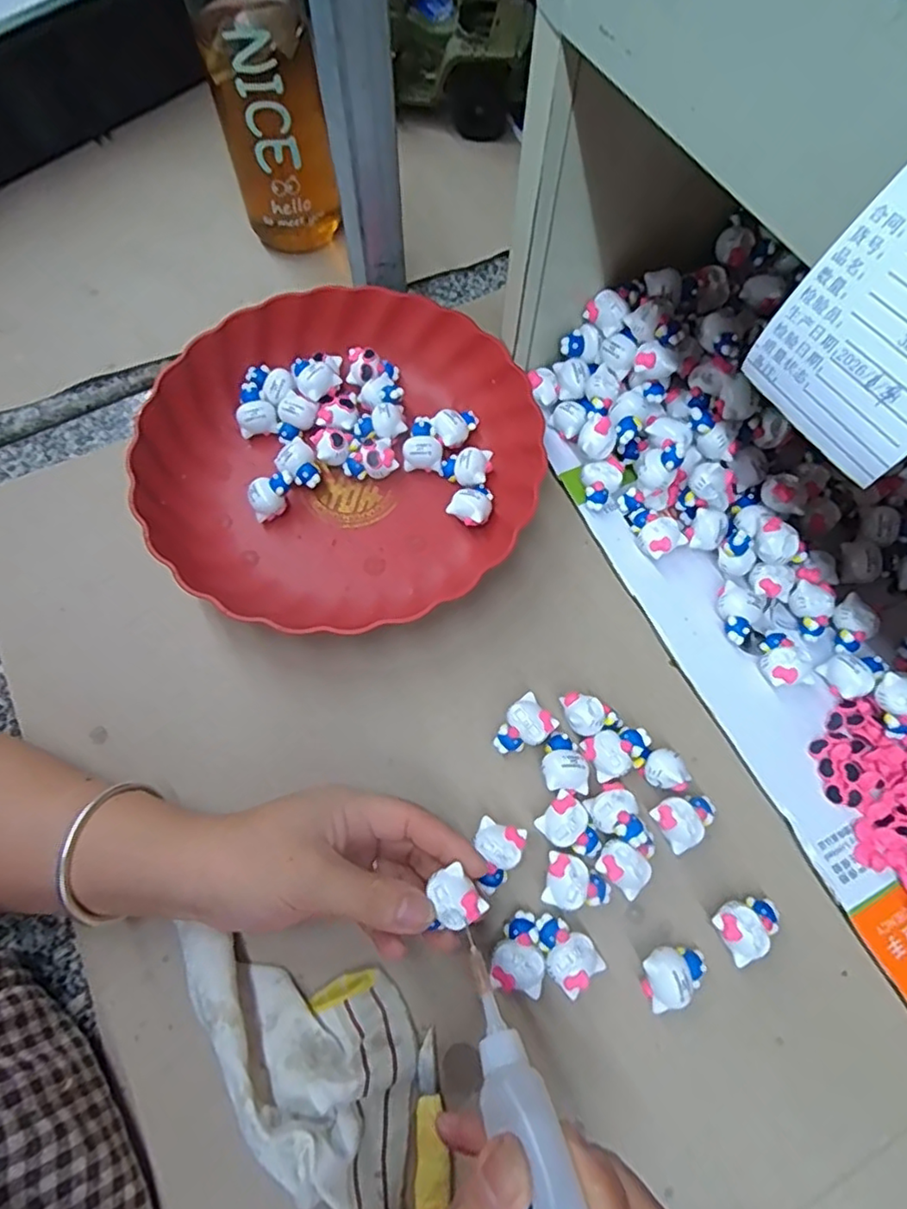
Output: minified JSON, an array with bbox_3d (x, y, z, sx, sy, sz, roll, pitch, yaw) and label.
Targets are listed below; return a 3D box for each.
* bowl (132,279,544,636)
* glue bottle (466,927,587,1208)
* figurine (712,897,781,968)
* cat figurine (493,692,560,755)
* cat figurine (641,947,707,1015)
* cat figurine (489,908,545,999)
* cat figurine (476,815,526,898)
[{"bbox_3d":[-0.071,-0.099,0.388,0.234,0.045,0.227,0,69,0],"label":"bowl"},{"bbox_3d":[0.020,0.176,0.223,0.024,0.023,0.096,-18,34,-7],"label":"glue bottle"},{"bbox_3d":[0.151,0.162,0.307,0.034,0.017,0.026,-23,71,-9],"label":"figurine"},{"bbox_3d":[0.039,0.071,0.344,0.034,0.017,0.024,-40,75,-14],"label":"cat figurine"},{"bbox_3d":[0.110,0.183,0.300,0.033,0.021,0.025,-11,70,-5],"label":"cat figurine"},{"bbox_3d":[0.032,0.173,0.302,0.024,0.018,0.034,10,70,3],"label":"cat figurine"},{"bbox_3d":[0.022,0.133,0.318,0.024,0.016,0.034,18,70,6],"label":"cat figurine"}]

